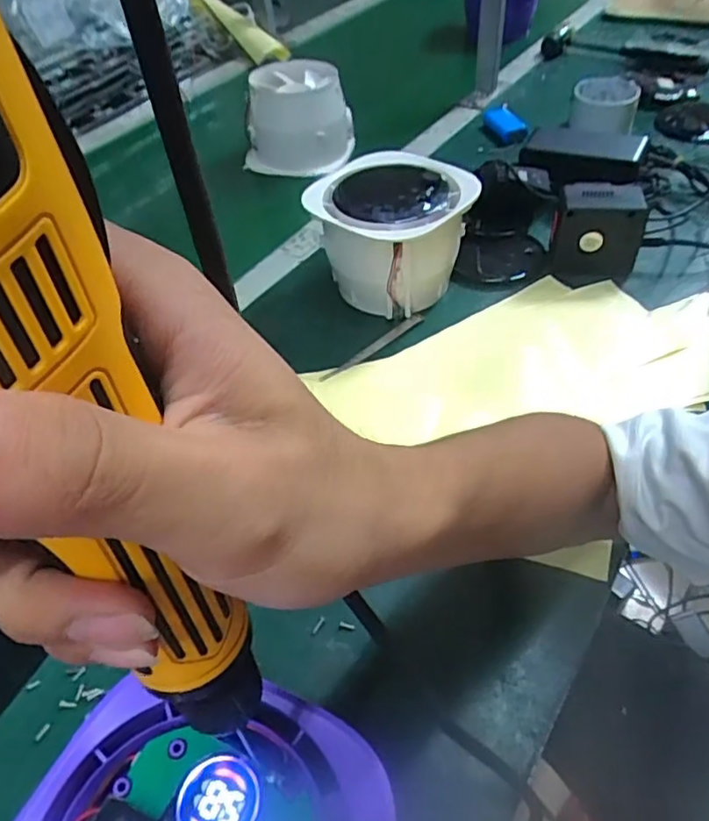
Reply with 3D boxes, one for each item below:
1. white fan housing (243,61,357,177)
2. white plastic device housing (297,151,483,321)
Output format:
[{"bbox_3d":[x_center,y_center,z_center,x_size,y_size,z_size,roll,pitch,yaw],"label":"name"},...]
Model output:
[{"bbox_3d":[-0.075,-0.386,0.798,0.138,0.107,0.160,-6,49,0],"label":"white fan housing"},{"bbox_3d":[0.034,-0.162,0.573,0.131,0.107,0.128,-2,49,3],"label":"white plastic device housing"}]

